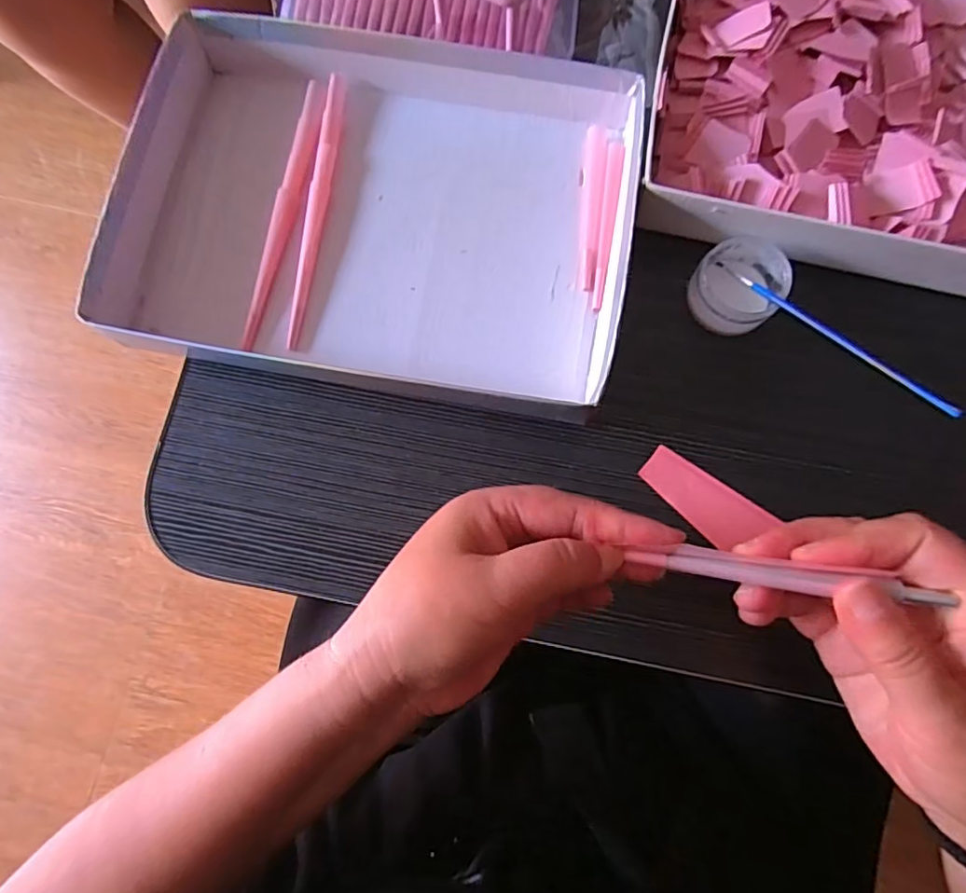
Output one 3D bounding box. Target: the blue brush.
[{"bbox_3d":[0.179,-0.063,0.297,0.006,0.009,0.151,-32,53,-4],"label":"blue brush"}]

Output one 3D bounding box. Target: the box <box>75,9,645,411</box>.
[{"bbox_3d":[-0.059,-0.156,0.343,0.296,0.034,0.233,9,81,3],"label":"box"}]

